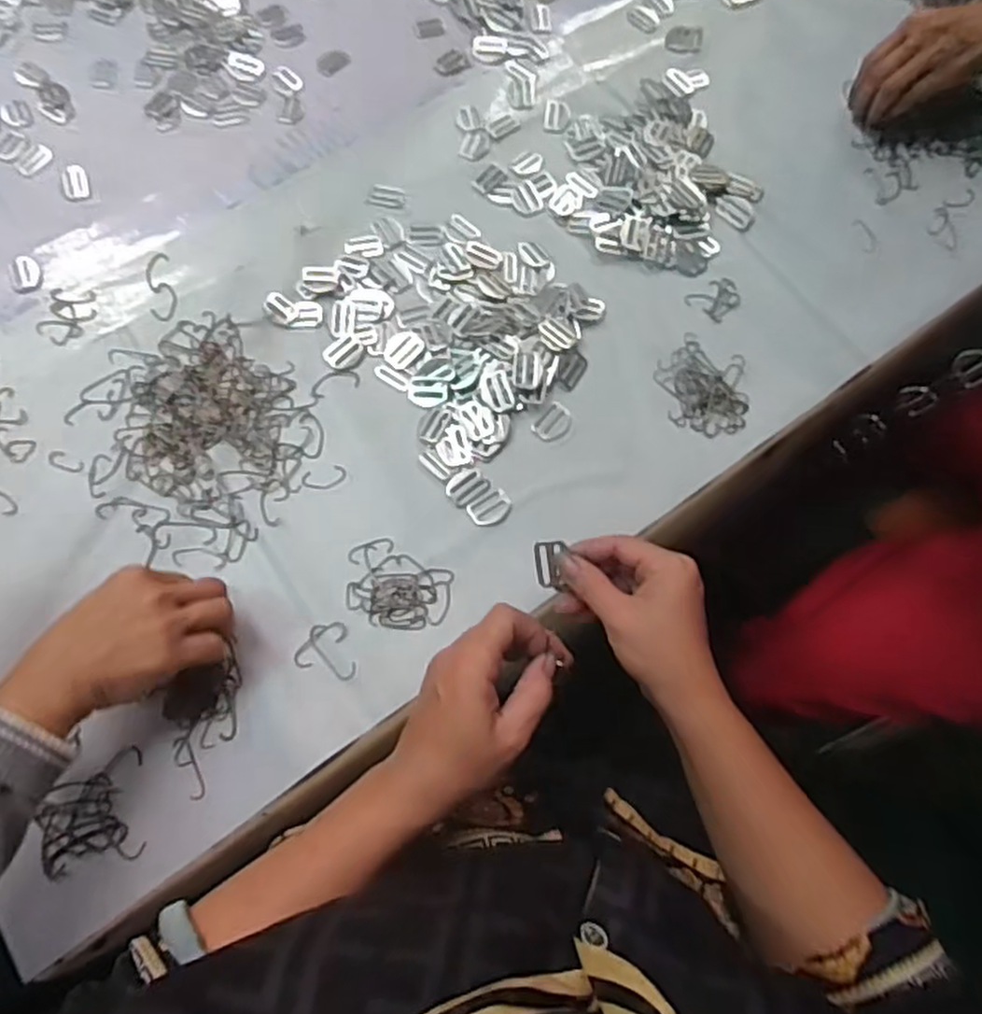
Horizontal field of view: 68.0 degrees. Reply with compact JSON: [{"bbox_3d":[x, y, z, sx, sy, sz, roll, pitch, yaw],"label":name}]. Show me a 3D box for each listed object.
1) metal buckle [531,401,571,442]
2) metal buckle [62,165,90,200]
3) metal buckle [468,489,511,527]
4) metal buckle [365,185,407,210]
[{"bbox_3d":[0.050,-0.066,0.577,0.023,0.004,0.032,40,75,12],"label":"metal buckle"},{"bbox_3d":[-0.374,-0.293,0.655,0.021,0.004,0.041,-15,71,-6],"label":"metal buckle"},{"bbox_3d":[0.000,0.001,0.554,0.033,0.004,0.023,-30,73,-11],"label":"metal buckle"},{"bbox_3d":[-0.090,-0.270,0.634,0.032,0.004,0.021,10,70,3],"label":"metal buckle"}]

